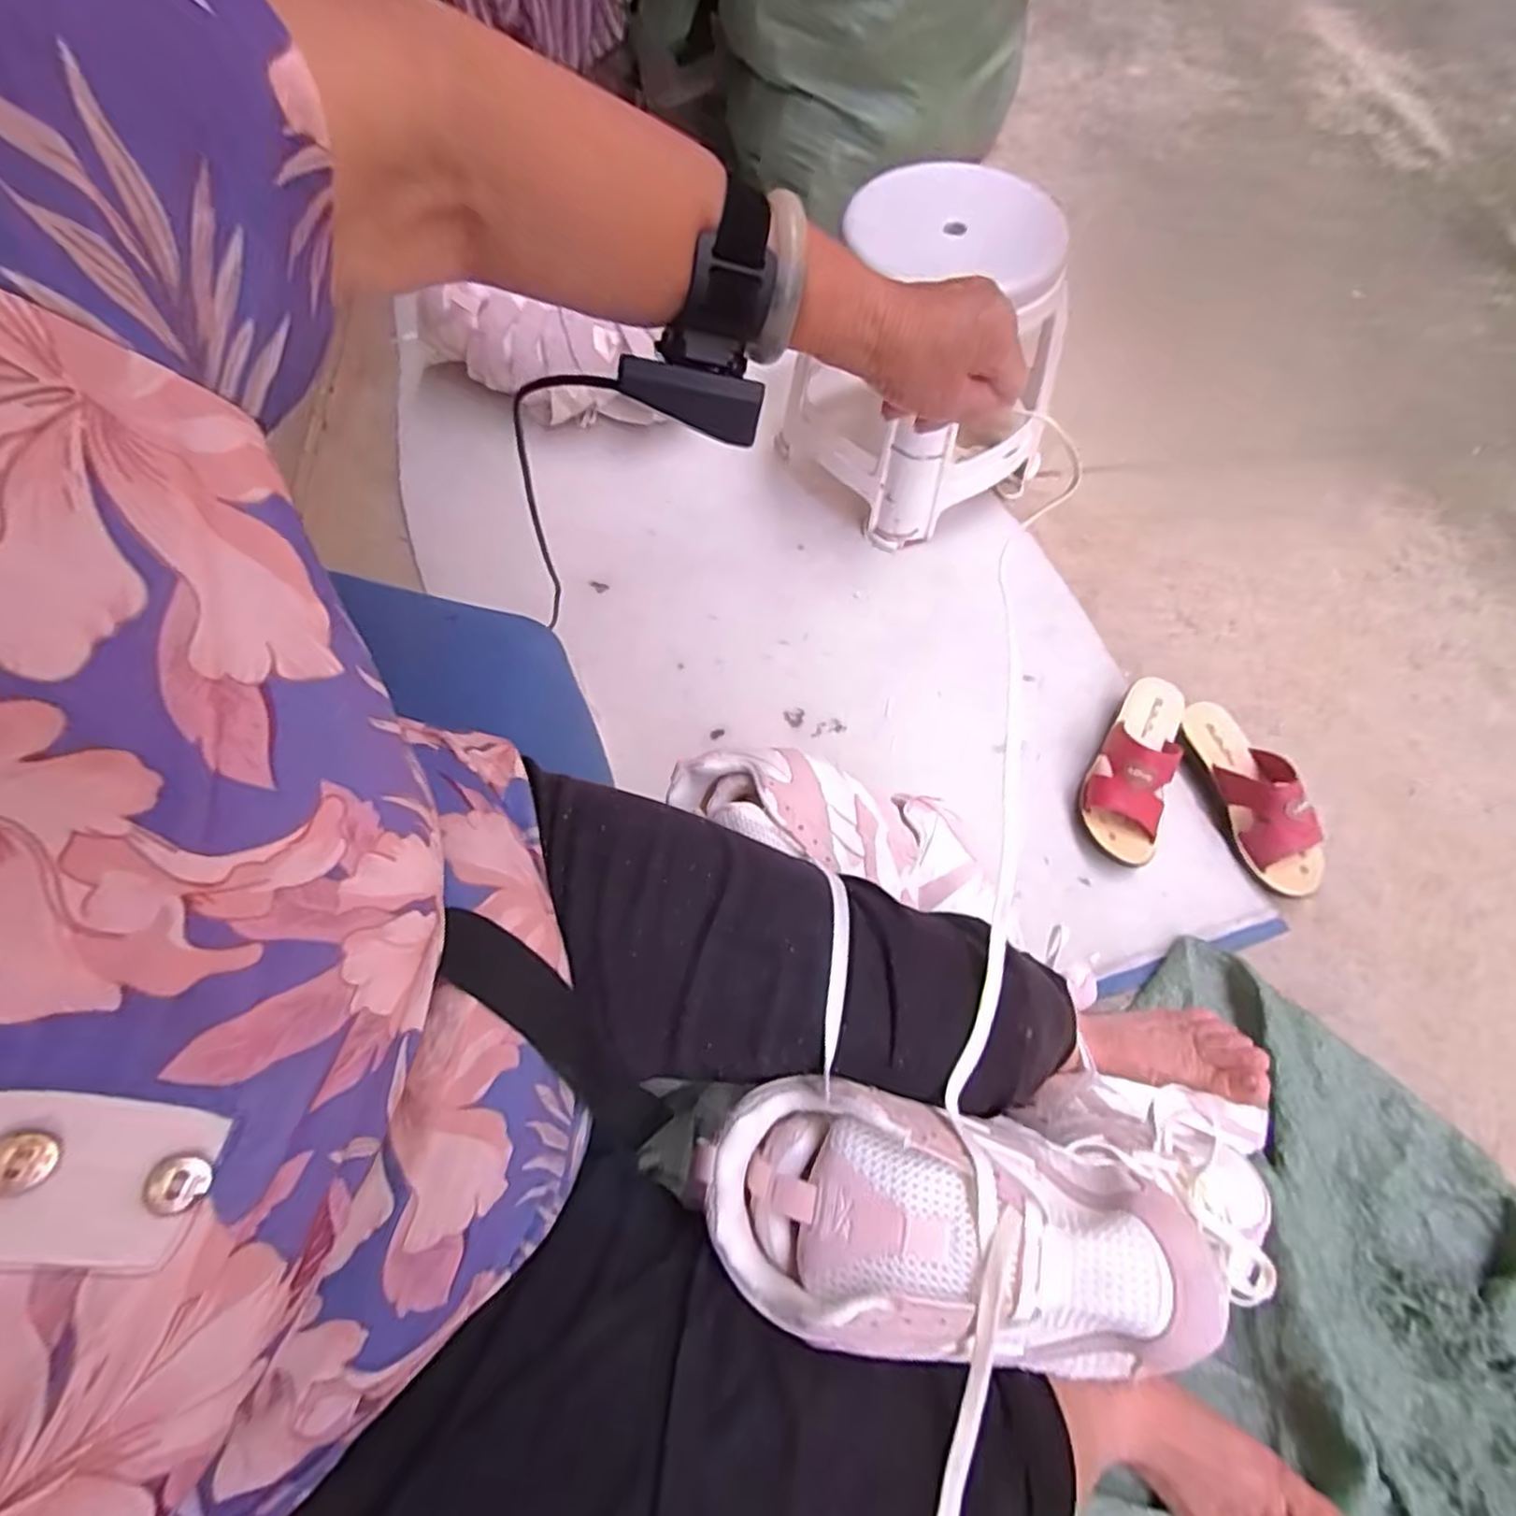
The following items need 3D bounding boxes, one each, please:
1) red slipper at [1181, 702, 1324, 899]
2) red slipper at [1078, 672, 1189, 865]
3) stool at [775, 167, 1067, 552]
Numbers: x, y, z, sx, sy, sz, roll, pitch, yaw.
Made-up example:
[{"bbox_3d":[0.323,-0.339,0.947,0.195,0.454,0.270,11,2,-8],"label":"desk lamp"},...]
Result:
[{"bbox_3d":[0.549,0.037,0.780,0.080,0.070,0.221,-12,66,-5],"label":"red slipper"},{"bbox_3d":[0.422,0.001,0.789,0.084,0.079,0.226,22,67,10],"label":"red slipper"},{"bbox_3d":[0.208,-0.488,0.895,0.279,0.316,0.265,-27,68,-12],"label":"stool"}]

